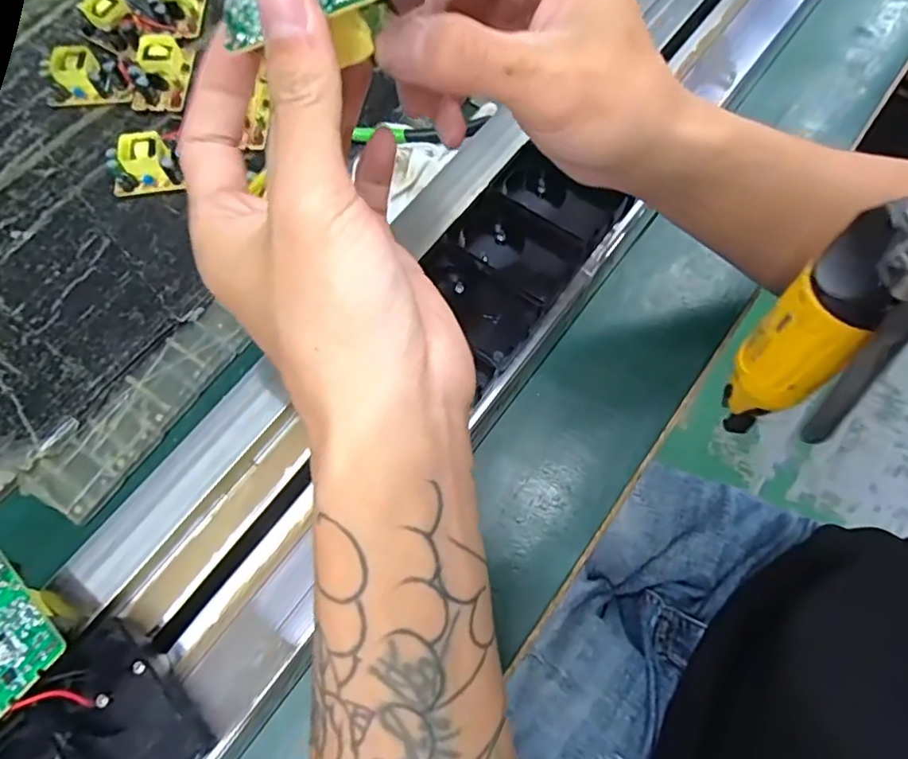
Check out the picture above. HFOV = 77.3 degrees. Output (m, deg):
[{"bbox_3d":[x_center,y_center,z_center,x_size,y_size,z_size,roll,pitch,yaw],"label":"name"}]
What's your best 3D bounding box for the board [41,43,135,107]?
[{"bbox_3d":[-0.273,-0.227,0.424,0.063,0.024,0.036,-4,70,-2],"label":"board"}]

